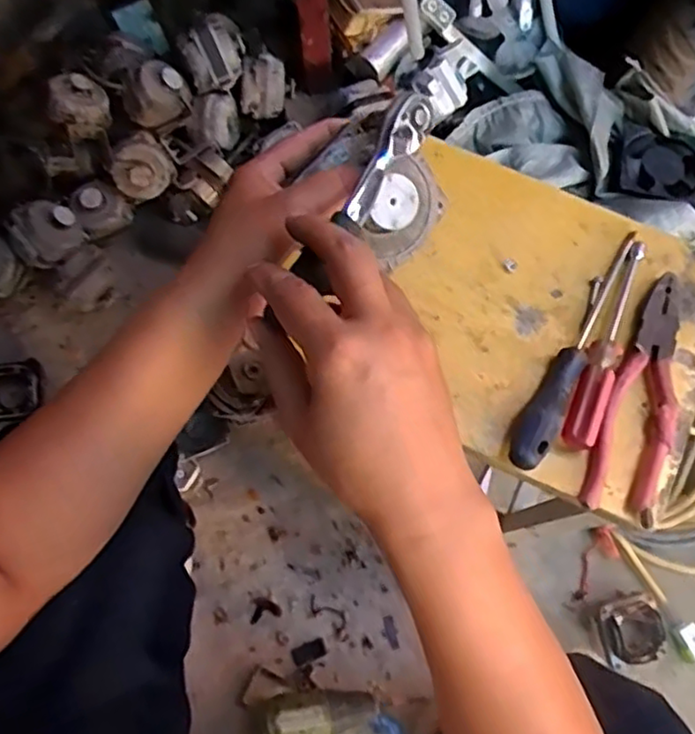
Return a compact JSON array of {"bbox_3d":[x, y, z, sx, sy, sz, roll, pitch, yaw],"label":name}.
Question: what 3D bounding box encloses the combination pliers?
[{"bbox_3d":[0.220,0.016,0.490,0.053,0.017,0.192,18,73,6],"label":"combination pliers"}]

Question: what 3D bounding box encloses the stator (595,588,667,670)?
[{"bbox_3d":[0.366,0.339,0.855,0.092,0.040,0.083,-14,72,-2],"label":"stator"}]

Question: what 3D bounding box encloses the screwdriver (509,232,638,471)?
[{"bbox_3d":[0.174,-0.019,0.500,0.026,0.029,0.214,28,74,9],"label":"screwdriver"}]

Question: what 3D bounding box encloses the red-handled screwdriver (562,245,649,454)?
[{"bbox_3d":[0.197,-0.022,0.500,0.025,0.022,0.181,20,73,7],"label":"red-handled screwdriver"}]

